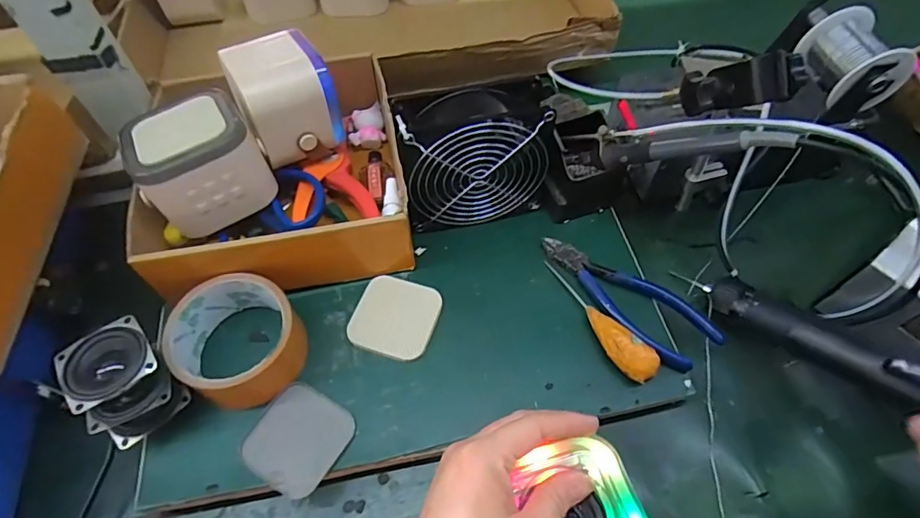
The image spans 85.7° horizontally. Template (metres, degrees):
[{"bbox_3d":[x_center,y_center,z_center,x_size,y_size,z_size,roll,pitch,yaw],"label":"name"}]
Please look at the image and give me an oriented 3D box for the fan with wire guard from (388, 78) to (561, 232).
[{"bbox_3d":[0.012,-0.084,0.418,0.129,0.120,0.062,-13,58,-6],"label":"fan with wire guard"}]

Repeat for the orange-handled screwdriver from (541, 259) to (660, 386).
[{"bbox_3d":[0.108,0.045,0.393,0.025,0.024,0.120,-28,61,-15],"label":"orange-handled screwdriver"}]

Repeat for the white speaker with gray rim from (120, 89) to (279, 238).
[{"bbox_3d":[-0.207,-0.077,0.399,0.091,0.070,0.090,-32,62,-17],"label":"white speaker with gray rim"}]

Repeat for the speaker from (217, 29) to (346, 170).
[{"bbox_3d":[-0.148,-0.138,0.420,0.073,0.073,0.078,-25,60,-14],"label":"speaker"}]

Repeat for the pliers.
[{"bbox_3d":[0.131,0.036,0.405,0.156,0.008,0.061,27,62,17],"label":"pliers"}]

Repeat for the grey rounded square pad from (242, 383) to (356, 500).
[{"bbox_3d":[-0.115,0.126,0.351,0.063,0.005,0.064,27,62,18],"label":"grey rounded square pad"}]

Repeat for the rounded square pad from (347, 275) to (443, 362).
[{"bbox_3d":[-0.053,0.046,0.401,0.063,0.011,0.063,17,60,13],"label":"rounded square pad"}]

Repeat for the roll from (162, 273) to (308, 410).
[{"bbox_3d":[-0.164,0.060,0.370,0.084,0.051,0.087,-1,57,1],"label":"roll"}]

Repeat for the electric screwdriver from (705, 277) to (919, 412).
[{"bbox_3d":[0.271,0.062,0.343,0.027,0.033,0.199,-37,43,-20],"label":"electric screwdriver"}]

